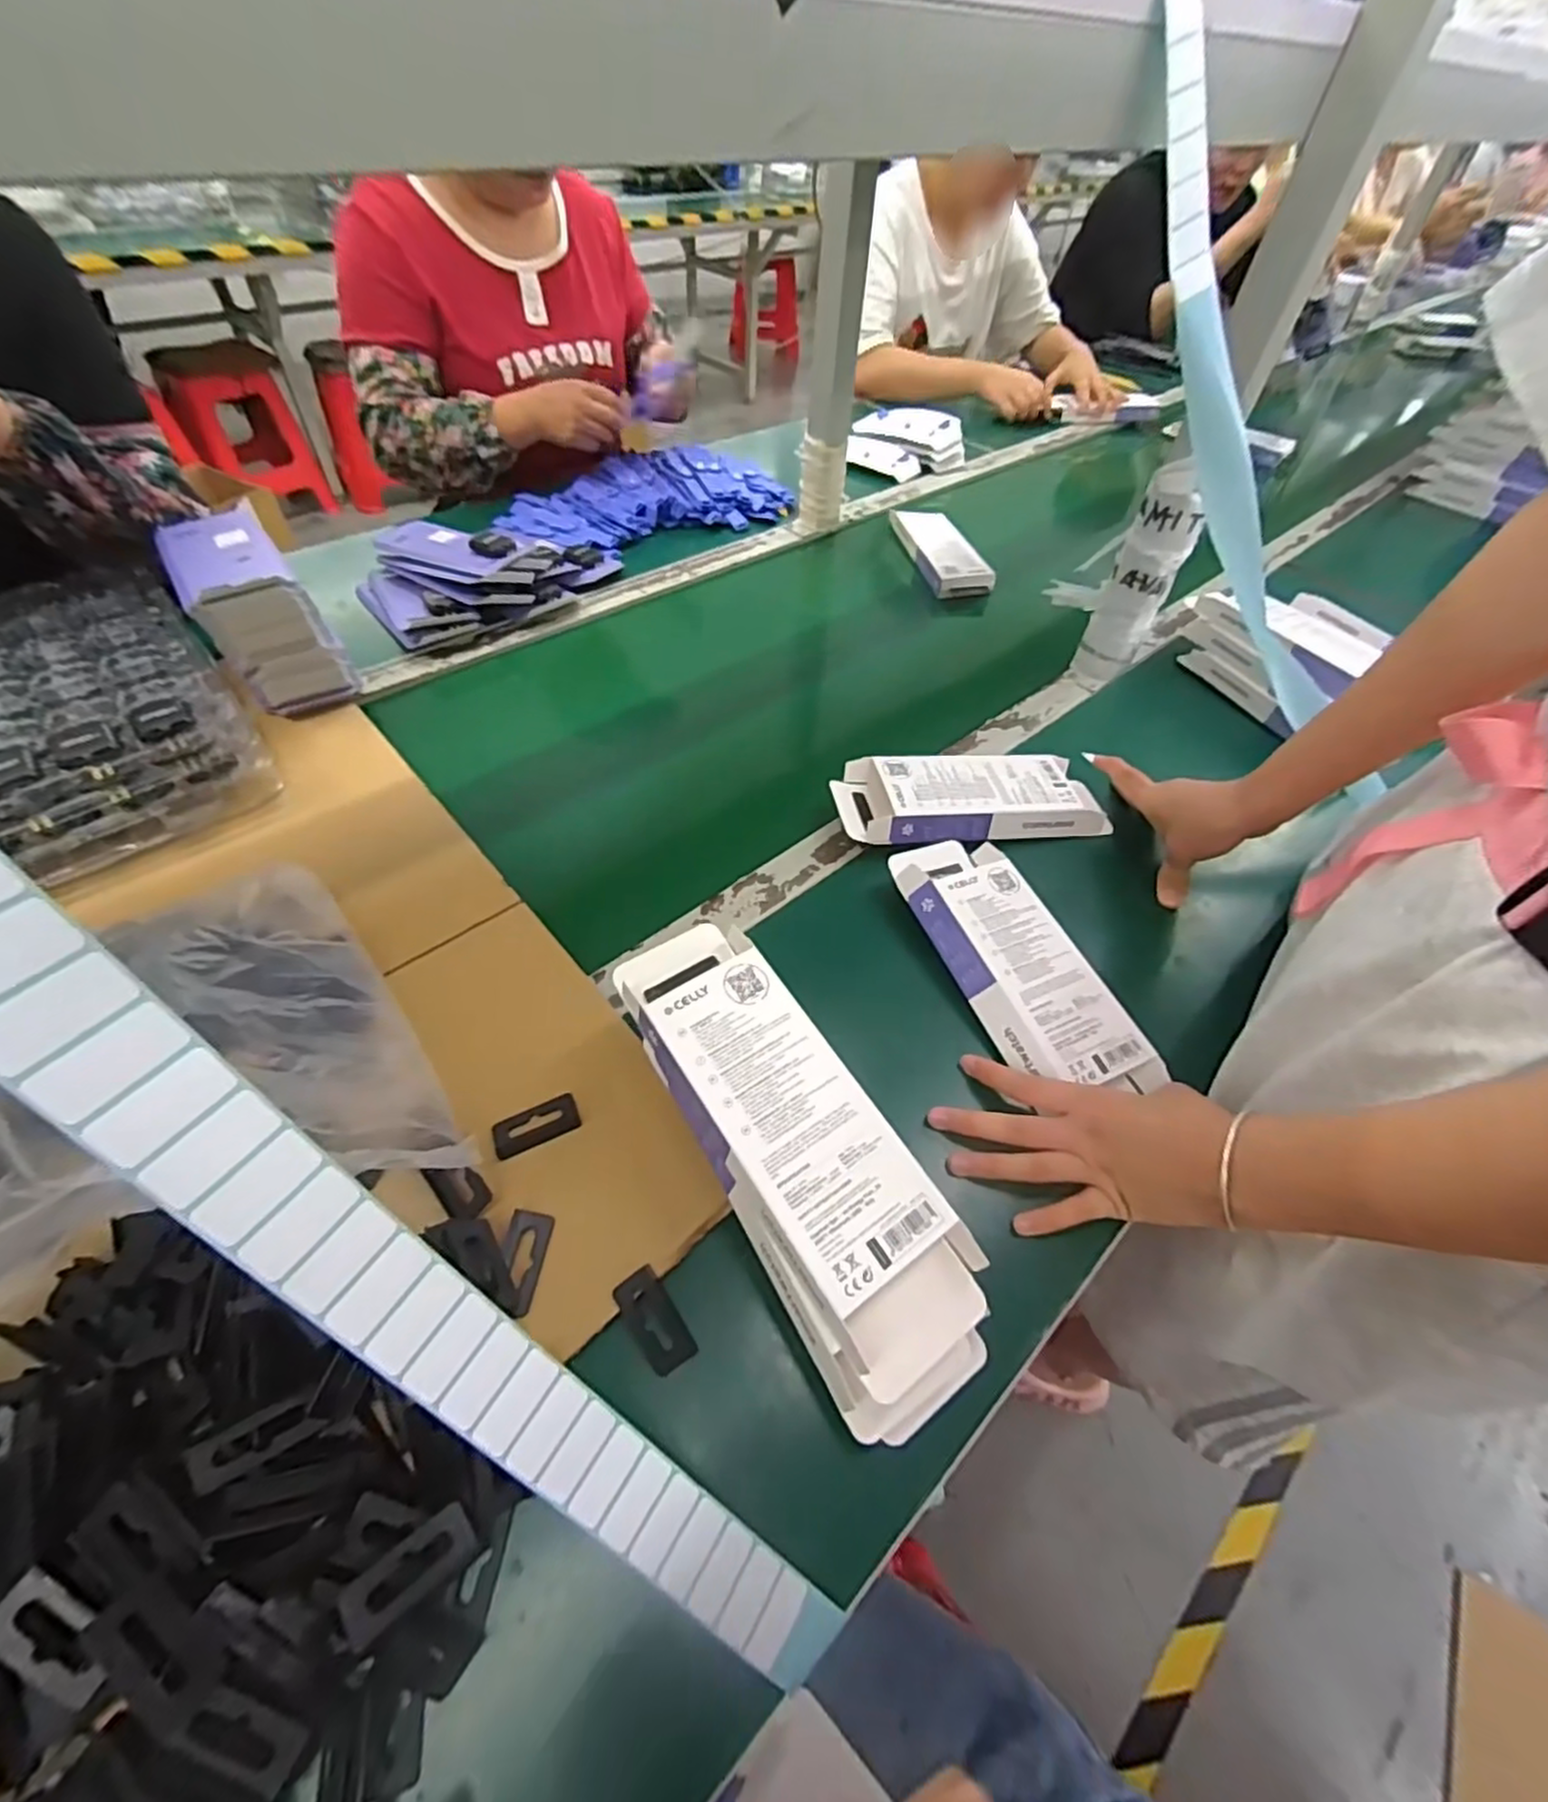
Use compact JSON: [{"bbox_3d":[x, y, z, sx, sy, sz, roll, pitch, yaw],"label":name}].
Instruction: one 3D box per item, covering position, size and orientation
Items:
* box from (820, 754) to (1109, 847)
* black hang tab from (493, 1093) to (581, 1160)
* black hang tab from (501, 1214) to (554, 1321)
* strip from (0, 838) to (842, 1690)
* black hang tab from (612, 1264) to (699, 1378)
[{"bbox_3d":[0.165,-0.087,0.590,0.226,0.035,0.083,-5,52,-8],"label":"box"},{"bbox_3d":[-0.138,0.130,0.409,0.047,0.006,0.025,-21,50,-24],"label":"black hang tab"},{"bbox_3d":[-0.129,0.185,0.361,0.022,0.006,0.048,18,50,-15],"label":"black hang tab"},{"bbox_3d":[-0.142,0.066,0.180,0.043,0.593,0.035,1,38,49],"label":"strip"},{"bbox_3d":[-0.061,0.215,0.359,0.023,0.008,0.049,-30,76,-25],"label":"black hang tab"}]

